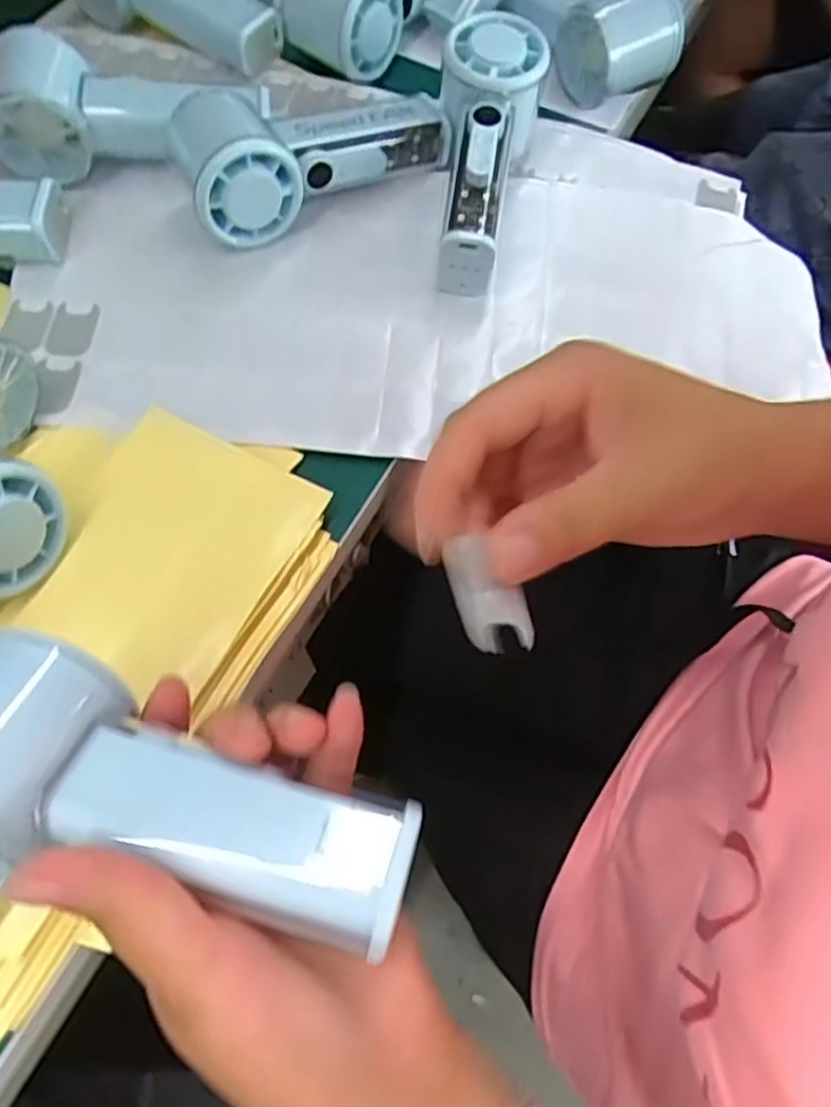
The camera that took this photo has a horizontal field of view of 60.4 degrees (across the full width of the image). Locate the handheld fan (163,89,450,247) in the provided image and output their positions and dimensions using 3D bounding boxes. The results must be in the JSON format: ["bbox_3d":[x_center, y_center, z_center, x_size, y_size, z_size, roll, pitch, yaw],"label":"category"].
[{"bbox_3d":[-0.056,-0.230,0.398,0.153,0.052,0.083,-22,66,-11],"label":"handheld fan"}]

